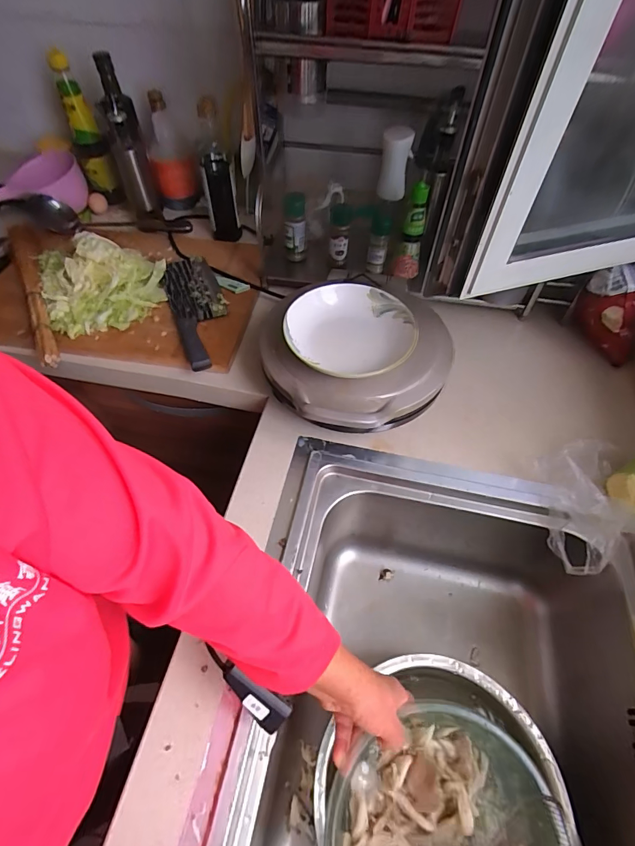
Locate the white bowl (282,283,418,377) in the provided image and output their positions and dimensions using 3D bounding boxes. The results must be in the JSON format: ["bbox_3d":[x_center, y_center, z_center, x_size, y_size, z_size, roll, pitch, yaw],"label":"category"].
[{"bbox_3d":[0.045,-0.126,0.561,0.170,0.033,0.169,0,54,-1],"label":"white bowl"}]

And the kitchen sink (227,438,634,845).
[{"bbox_3d":[0.120,0.399,0.448,0.484,0.241,0.712,11,55,7],"label":"kitchen sink"}]

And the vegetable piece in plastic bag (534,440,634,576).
[{"bbox_3d":[0.371,0.088,0.535,0.186,0.069,0.144,-20,57,-15],"label":"vegetable piece in plastic bag"}]

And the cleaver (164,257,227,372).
[{"bbox_3d":[-0.211,-0.205,0.722,0.089,0.021,0.311,-16,56,-12],"label":"cleaver"}]

